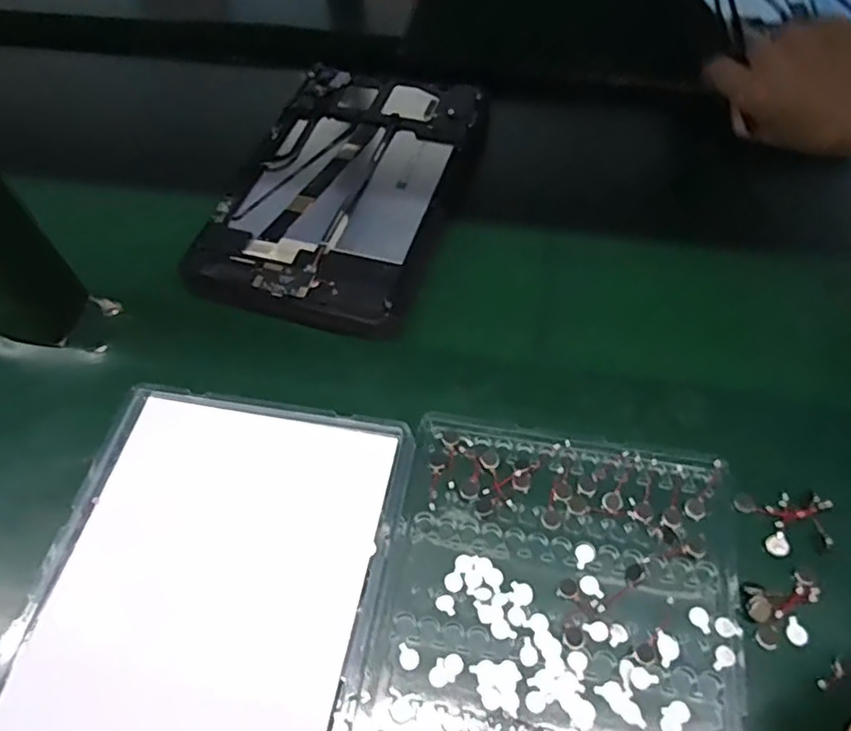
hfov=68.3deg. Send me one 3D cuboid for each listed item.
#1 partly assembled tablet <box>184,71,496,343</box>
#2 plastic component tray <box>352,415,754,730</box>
[{"bbox_3d":[-0.057,-0.137,0.456,0.151,0.017,0.240,13,58,10],"label":"partly assembled tablet"},{"bbox_3d":[0.062,0.126,0.297,0.168,0.011,0.212,8,57,7],"label":"plastic component tray"}]

